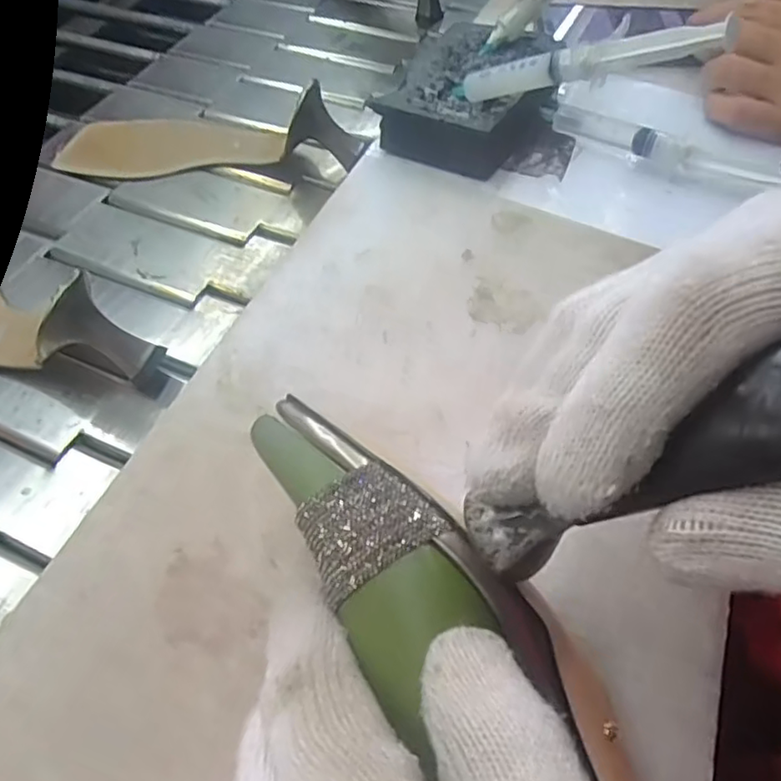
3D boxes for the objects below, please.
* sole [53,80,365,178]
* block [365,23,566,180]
[{"bbox_3d":[-0.144,-0.211,0.490,0.244,0.058,0.080,1,54,2],"label":"sole"},{"bbox_3d":[0.057,-0.197,0.419,0.091,0.037,0.133,23,57,17],"label":"block"}]

